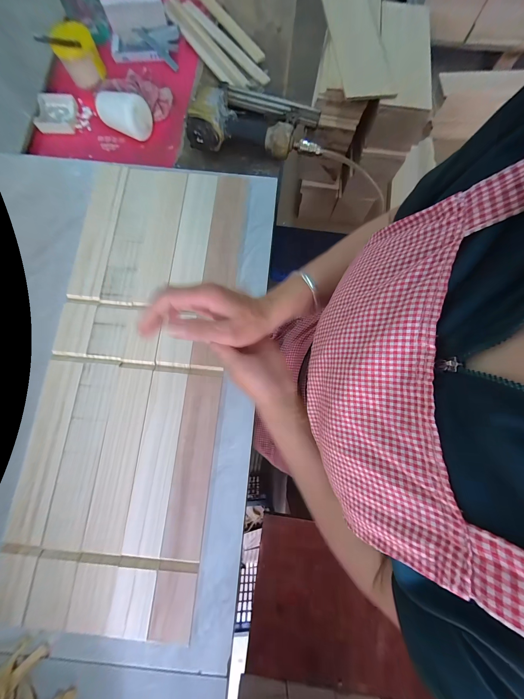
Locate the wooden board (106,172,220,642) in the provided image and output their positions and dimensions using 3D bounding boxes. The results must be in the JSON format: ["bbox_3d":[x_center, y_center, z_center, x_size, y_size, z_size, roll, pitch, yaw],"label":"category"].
[{"bbox_3d":[-0.148,0.029,0.395,0.064,0.007,0.731,5,80,0],"label":"wooden board"}]

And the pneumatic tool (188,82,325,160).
[{"bbox_3d":[-0.010,-0.462,0.460,0.246,0.055,0.159,6,80,0],"label":"pneumatic tool"}]

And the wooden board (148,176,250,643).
[{"bbox_3d":[-0.091,0.033,0.394,0.065,0.011,0.728,5,80,0],"label":"wooden board"}]

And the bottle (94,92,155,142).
[{"bbox_3d":[-0.273,-0.466,0.478,0.096,0.063,0.058,25,80,3],"label":"bottle"}]

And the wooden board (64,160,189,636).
[{"bbox_3d":[-0.206,0.020,0.399,0.058,0.012,0.731,5,80,0],"label":"wooden board"}]

